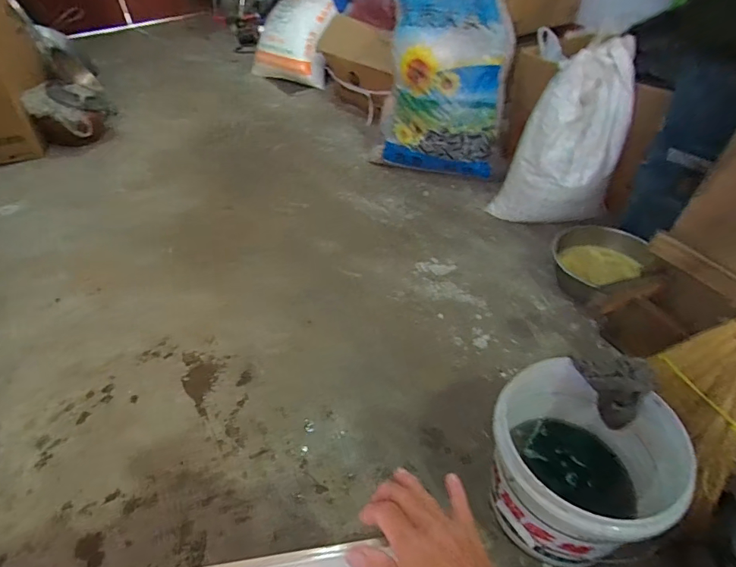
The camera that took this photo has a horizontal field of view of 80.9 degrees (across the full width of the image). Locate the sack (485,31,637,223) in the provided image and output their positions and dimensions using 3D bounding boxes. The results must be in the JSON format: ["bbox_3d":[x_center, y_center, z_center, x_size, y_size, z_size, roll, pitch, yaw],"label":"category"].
[{"bbox_3d":[0.580,-0.420,1.257,0.333,0.461,0.203,-27,48,-21],"label":"sack"}]

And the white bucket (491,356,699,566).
[{"bbox_3d":[0.336,0.288,0.676,0.262,0.234,0.239,-2,43,2],"label":"white bucket"}]

